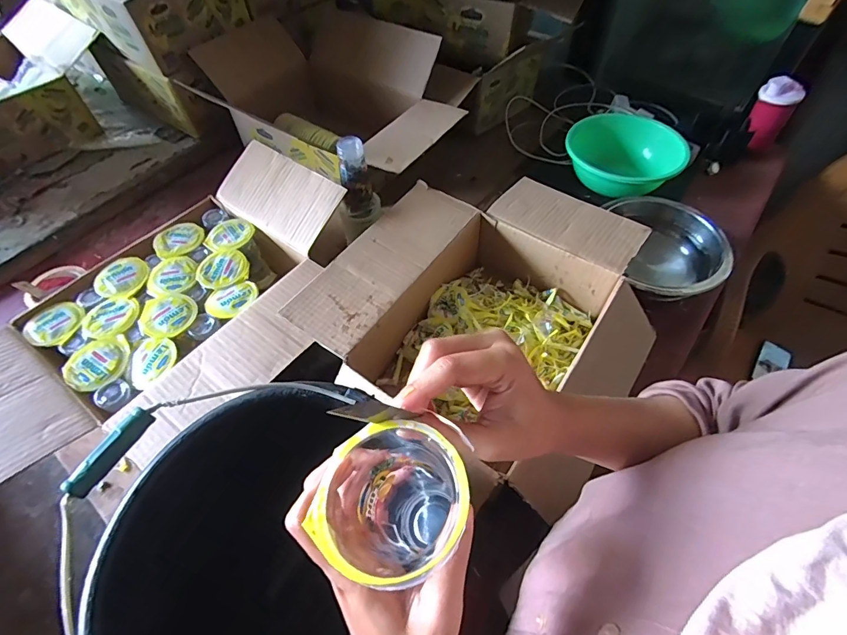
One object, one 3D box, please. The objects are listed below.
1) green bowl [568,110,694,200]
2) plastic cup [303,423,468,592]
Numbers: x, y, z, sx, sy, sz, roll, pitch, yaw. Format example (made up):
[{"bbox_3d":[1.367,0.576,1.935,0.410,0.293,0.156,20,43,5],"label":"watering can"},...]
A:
[{"bbox_3d":[0.412,-0.327,0.880,0.219,0.079,0.204,0,56,0],"label":"green bowl"},{"bbox_3d":[-0.014,0.119,0.252,0.069,0.135,0.070,18,58,12],"label":"plastic cup"}]

